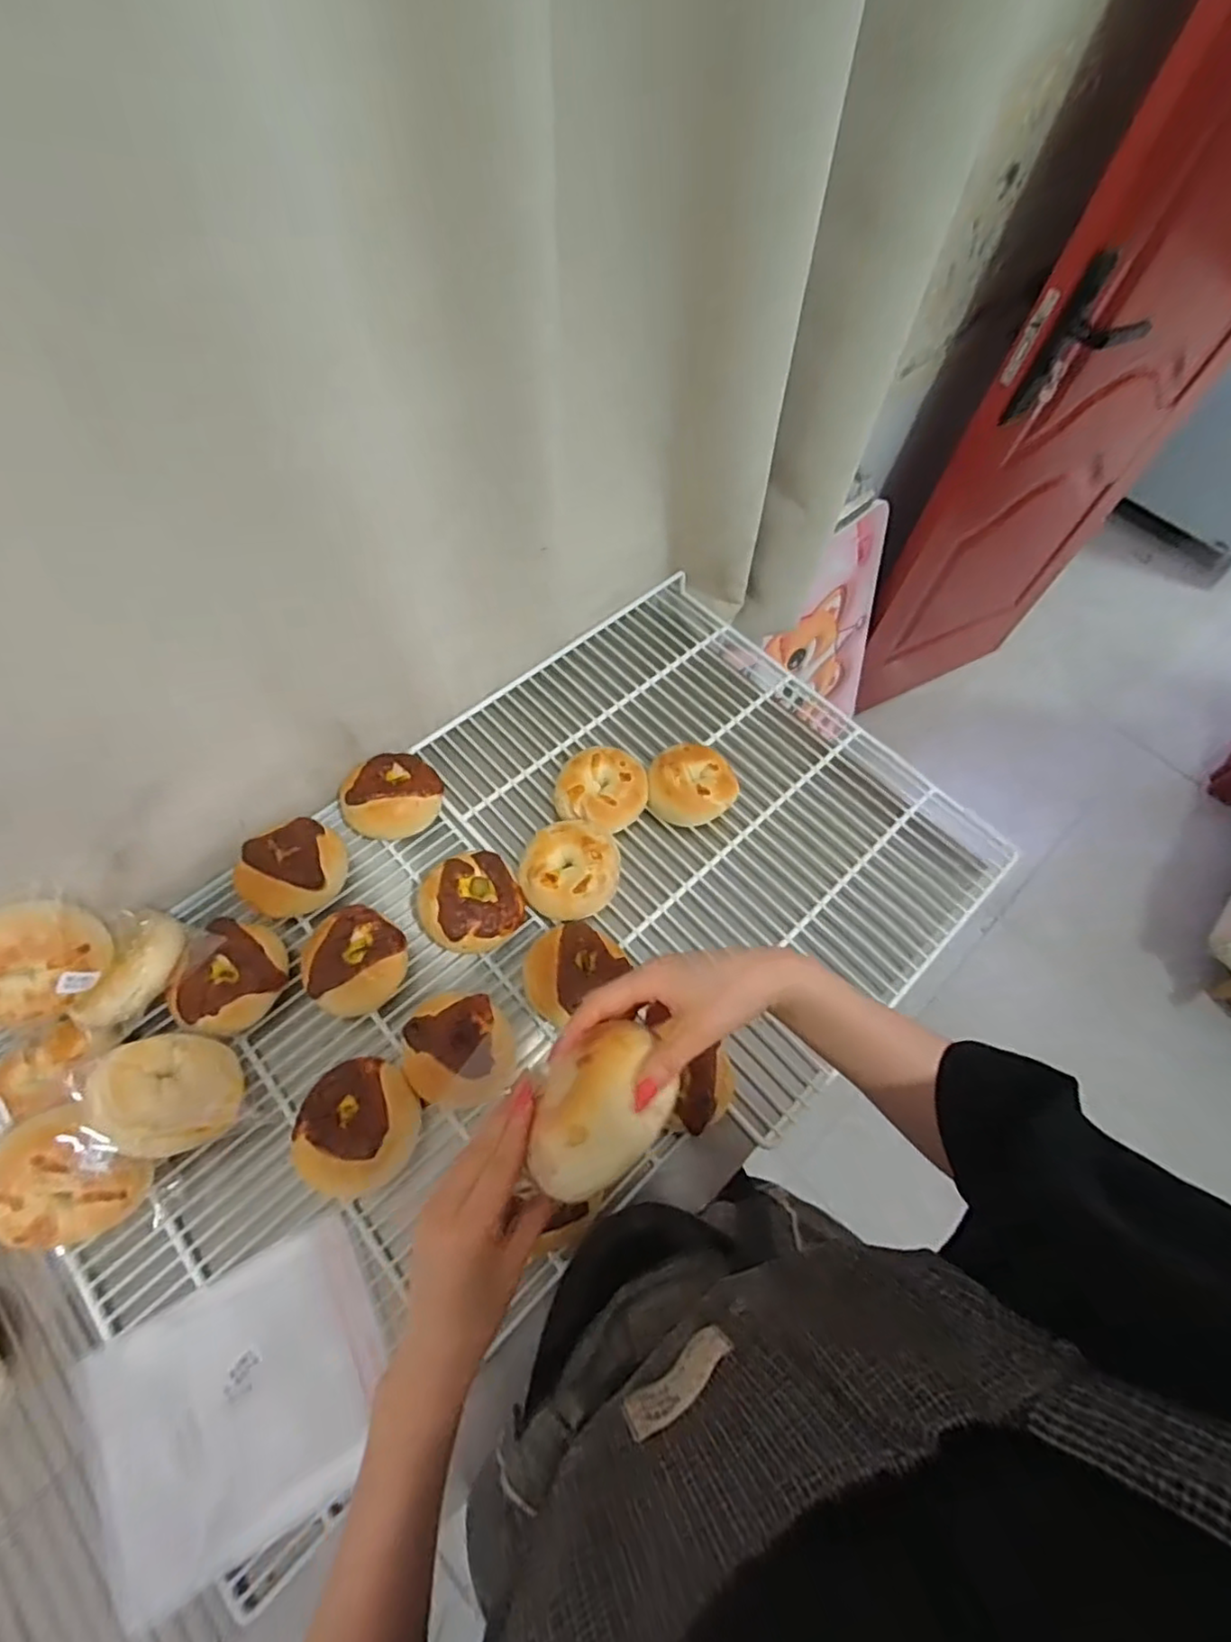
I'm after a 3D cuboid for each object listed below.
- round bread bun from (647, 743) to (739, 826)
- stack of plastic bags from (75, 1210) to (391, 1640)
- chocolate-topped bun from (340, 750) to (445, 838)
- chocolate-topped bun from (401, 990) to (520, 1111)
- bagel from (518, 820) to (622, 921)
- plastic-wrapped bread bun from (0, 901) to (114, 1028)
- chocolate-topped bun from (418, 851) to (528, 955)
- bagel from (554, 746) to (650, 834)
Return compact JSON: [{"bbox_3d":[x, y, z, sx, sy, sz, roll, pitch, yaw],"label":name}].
[{"bbox_3d":[0.091,-0.040,0.808,0.103,0.061,0.093,29,64,11],"label":"round bread bun"},{"bbox_3d":[-0.296,0.464,0.528,0.212,0.013,0.181,-26,67,-16],"label":"stack of plastic bags"},{"bbox_3d":[-0.262,-0.028,0.774,0.100,0.066,0.109,41,67,16],"label":"chocolate-topped bun"},{"bbox_3d":[-0.155,0.223,0.642,0.105,0.071,0.100,2,62,-3],"label":"chocolate-topped bun"},{"bbox_3d":[-0.050,0.059,0.751,0.110,0.055,0.115,2,62,-3],"label":"bagel"},{"bbox_3d":[-0.523,0.124,0.577,0.118,0.110,0.043,-43,40,-14],"label":"plastic-wrapped bread bun"},{"bbox_3d":[-0.155,0.093,0.715,0.106,0.065,0.101,2,62,-3],"label":"chocolate-topped bun"},{"bbox_3d":[-0.018,-0.035,0.799,0.110,0.058,0.099,16,62,4],"label":"bagel"}]

